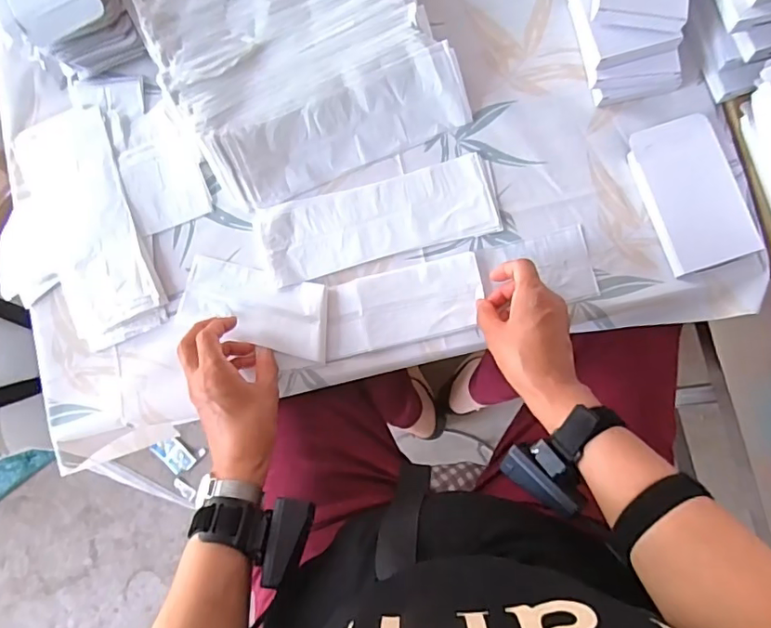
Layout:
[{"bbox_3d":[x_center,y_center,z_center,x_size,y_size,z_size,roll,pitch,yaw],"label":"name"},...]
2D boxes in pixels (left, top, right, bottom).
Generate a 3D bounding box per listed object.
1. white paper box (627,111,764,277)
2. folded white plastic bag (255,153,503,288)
[{"bbox_3d":[0.318,-0.125,0.554,0.091,0.018,0.155,-19,83,2],"label":"white paper box"},{"bbox_3d":[-0.006,-0.103,0.569,0.251,0.008,0.087,-15,83,2],"label":"folded white plastic bag"}]

